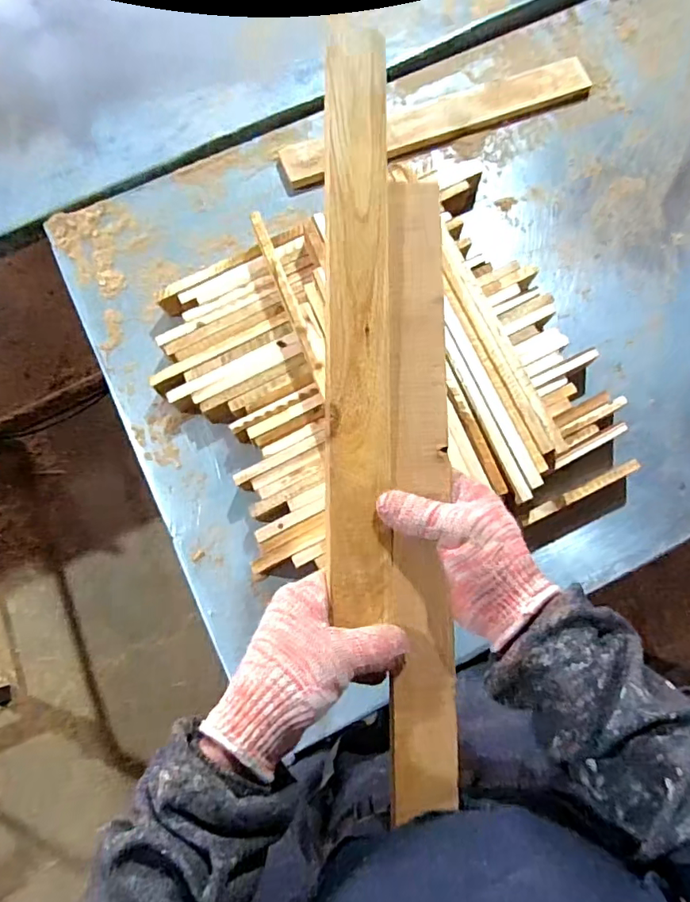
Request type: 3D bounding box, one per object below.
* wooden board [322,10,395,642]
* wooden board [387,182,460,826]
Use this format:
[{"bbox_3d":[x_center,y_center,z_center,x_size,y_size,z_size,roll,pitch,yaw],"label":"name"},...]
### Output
[{"bbox_3d":[0.010,-0.102,0.388,0.049,0.017,0.450,0,86,1],"label":"wooden board"},{"bbox_3d":[0.058,0.024,0.389,0.049,0.014,0.470,0,85,1],"label":"wooden board"}]

